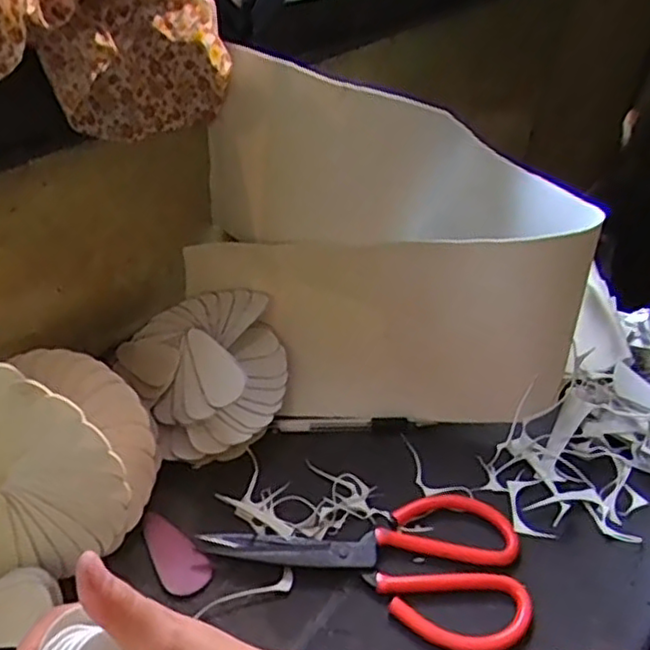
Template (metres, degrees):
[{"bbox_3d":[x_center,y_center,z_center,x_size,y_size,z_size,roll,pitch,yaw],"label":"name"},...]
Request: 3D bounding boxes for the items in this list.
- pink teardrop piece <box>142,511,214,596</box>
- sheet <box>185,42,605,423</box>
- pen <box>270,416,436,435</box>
[{"bbox_3d":[-0.100,0.148,0.430,0.029,0.006,0.063,-36,52,-28],"label":"pink teardrop piece"},{"bbox_3d":[0.050,-0.063,0.524,0.294,0.224,0.199,-1,39,-8],"label":"sheet"},{"bbox_3d":[0.022,0.077,0.519,0.125,0.007,0.016,2,39,-5],"label":"pen"}]

